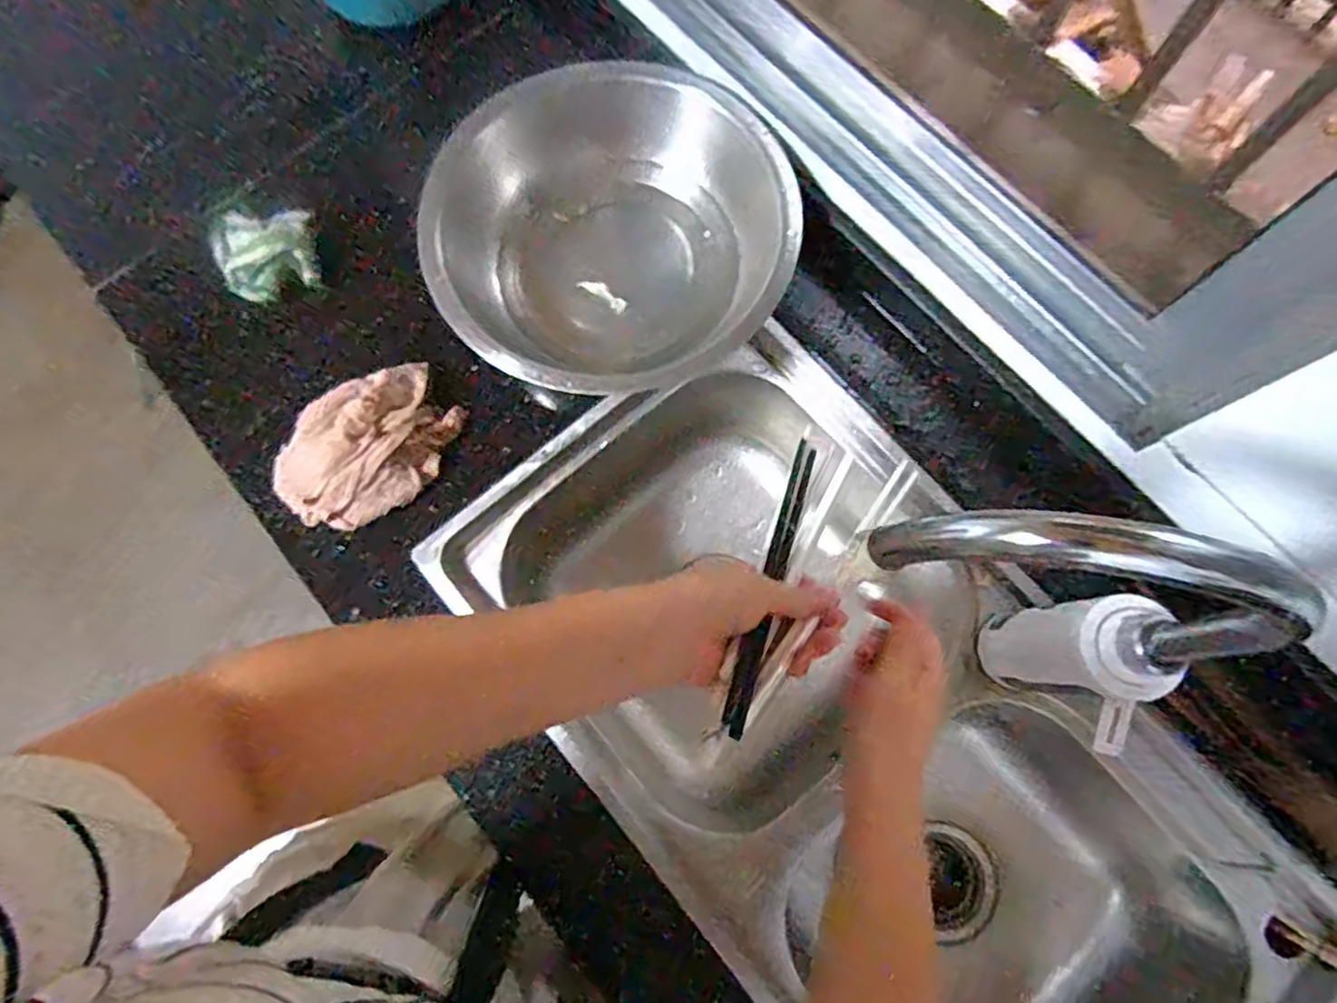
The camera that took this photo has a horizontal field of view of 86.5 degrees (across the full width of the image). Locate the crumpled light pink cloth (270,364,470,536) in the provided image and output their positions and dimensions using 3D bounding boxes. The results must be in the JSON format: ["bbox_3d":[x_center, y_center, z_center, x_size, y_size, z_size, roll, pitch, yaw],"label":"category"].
[{"bbox_3d":[-0.272,-0.043,0.627,0.179,0.039,0.115,-28,89,5],"label":"crumpled light pink cloth"}]

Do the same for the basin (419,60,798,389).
[{"bbox_3d":[-0.059,-0.256,0.654,0.307,0.125,0.306,0,76,1],"label":"basin"}]

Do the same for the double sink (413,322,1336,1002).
[{"bbox_3d":[0.174,0.207,0.683,0.418,0.208,0.743,-40,79,-8],"label":"double sink"}]

